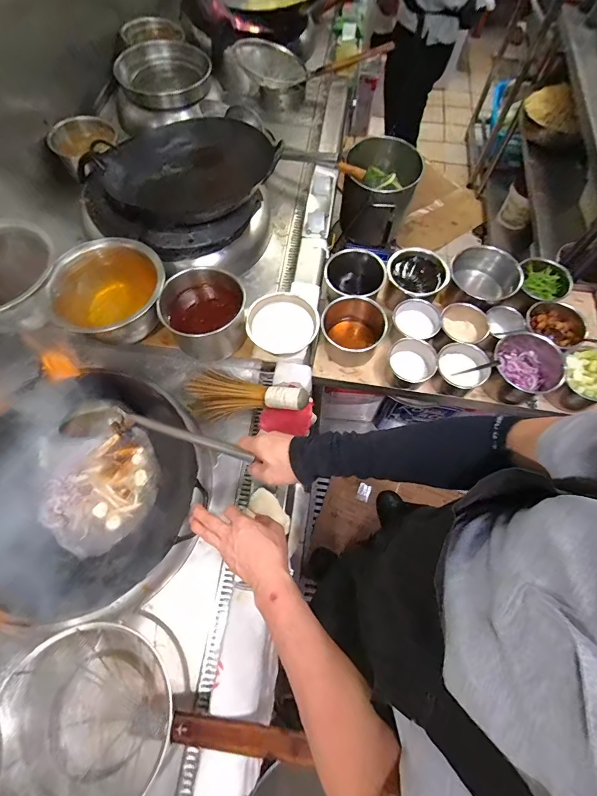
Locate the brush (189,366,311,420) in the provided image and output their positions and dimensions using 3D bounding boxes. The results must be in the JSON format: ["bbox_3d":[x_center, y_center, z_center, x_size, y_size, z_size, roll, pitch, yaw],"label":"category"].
[{"bbox_3d":[-0.117,-0.002,0.836,0.290,0.059,0.105,3,66,19],"label":"brush"}]

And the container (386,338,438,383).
[{"bbox_3d":[0.271,-0.079,0.880,0.111,0.089,0.105,22,69,8],"label":"container"}]

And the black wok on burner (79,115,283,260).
[{"bbox_3d":[-0.325,-0.581,0.983,0.492,0.155,0.376,-23,70,-10],"label":"black wok on burner"}]

